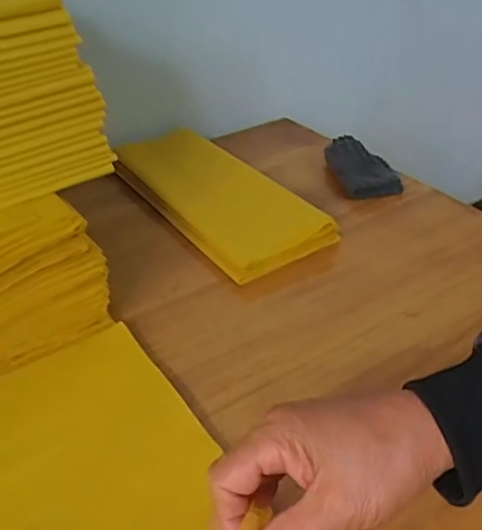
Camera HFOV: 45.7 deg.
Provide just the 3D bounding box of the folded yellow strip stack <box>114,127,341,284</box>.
[{"bbox_3d":[-0.032,-0.085,0.672,0.128,0.035,0.316,-24,39,-25],"label":"folded yellow strip stack"}]

